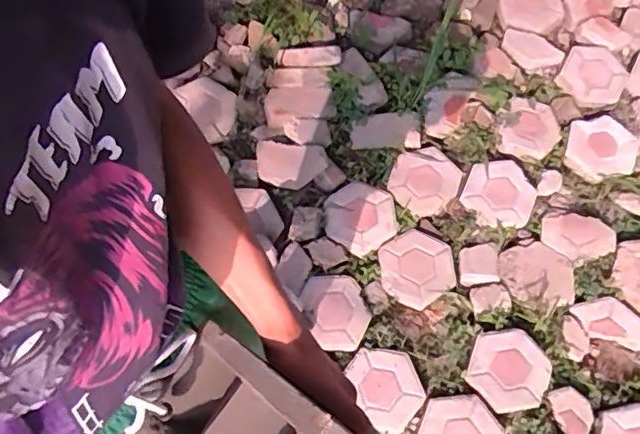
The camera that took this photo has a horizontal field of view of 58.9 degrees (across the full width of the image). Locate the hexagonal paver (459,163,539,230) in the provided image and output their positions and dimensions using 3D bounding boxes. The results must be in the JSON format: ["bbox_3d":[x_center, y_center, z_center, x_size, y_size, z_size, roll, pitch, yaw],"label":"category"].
[{"bbox_3d":[0.520,-0.067,1.639,0.199,0.029,0.203,25,68,11],"label":"hexagonal paver"}]

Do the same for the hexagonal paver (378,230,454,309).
[{"bbox_3d":[0.270,0.143,1.588,0.213,0.032,0.197,-31,69,-13],"label":"hexagonal paver"}]

